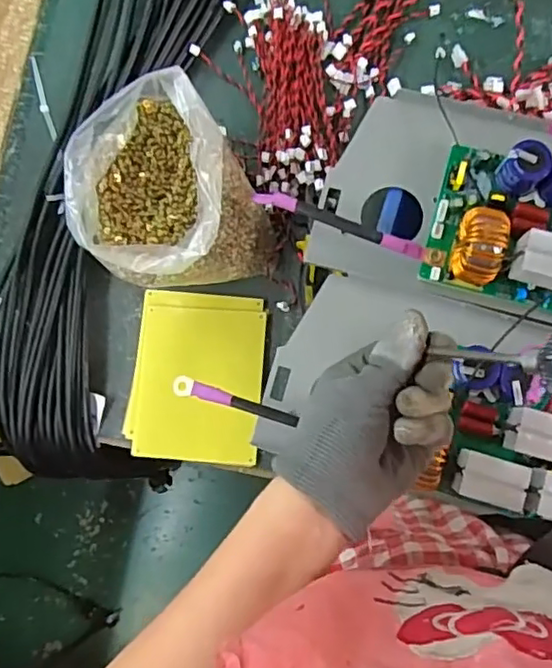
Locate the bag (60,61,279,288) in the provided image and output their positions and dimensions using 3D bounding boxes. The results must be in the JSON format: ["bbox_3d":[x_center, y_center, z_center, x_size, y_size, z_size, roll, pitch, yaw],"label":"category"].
[{"bbox_3d":[-0.096,-0.128,0.570,0.140,0.139,0.162,-20,82,3],"label":"bag"}]

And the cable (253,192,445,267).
[{"bbox_3d":[0.064,-0.091,0.525,0.164,0.041,0.016,19,86,7],"label":"cable"}]

